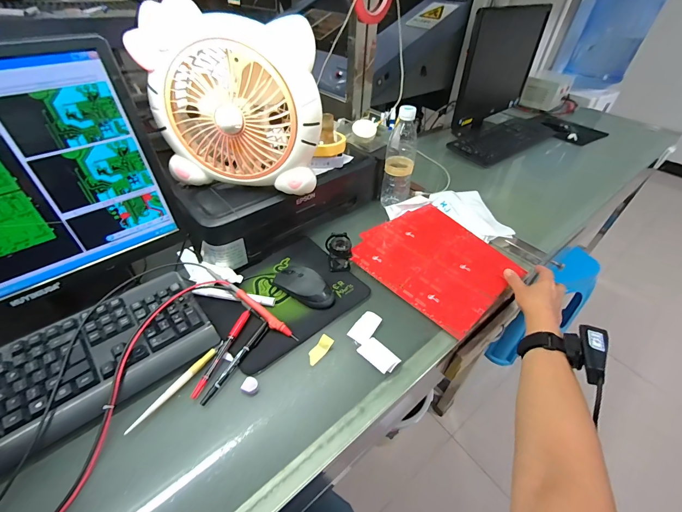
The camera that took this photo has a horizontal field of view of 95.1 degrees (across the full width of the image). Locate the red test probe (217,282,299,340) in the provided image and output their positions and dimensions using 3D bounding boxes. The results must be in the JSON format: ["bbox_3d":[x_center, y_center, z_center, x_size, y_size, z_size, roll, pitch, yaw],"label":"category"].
[{"bbox_3d":[-0.134,0.085,0.499,0.158,0.010,0.016,35,50,12],"label":"red test probe"}]

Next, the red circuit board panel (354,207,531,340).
[{"bbox_3d":[0.189,0.006,0.606,0.239,0.007,0.250,-31,54,-27],"label":"red circuit board panel"}]

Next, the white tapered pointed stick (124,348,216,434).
[{"bbox_3d":[-0.225,0.177,0.422,0.012,0.007,0.133,27,48,24],"label":"white tapered pointed stick"}]

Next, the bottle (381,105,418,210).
[{"bbox_3d":[0.133,-0.213,0.702,0.063,0.229,0.058,8,43,6],"label":"bottle"}]

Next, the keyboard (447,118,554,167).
[{"bbox_3d":[0.574,-0.407,1.081,0.464,0.032,0.162,-29,51,-29],"label":"keyboard"}]

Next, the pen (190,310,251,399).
[{"bbox_3d":[-0.175,0.137,0.459,0.012,0.010,0.141,14,44,12],"label":"pen"}]

